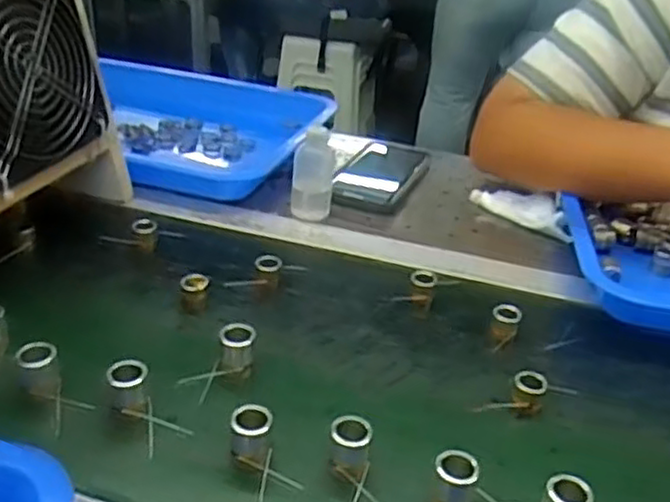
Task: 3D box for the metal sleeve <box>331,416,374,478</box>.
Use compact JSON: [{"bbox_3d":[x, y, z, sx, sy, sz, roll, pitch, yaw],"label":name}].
[{"bbox_3d":[0.008,0.113,0.405,0.022,0.034,0.024,7,32,3],"label":"metal sleeve"}]

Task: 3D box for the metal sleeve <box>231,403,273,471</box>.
[{"bbox_3d":[-0.048,0.105,0.404,0.021,0.028,0.022,5,32,-1],"label":"metal sleeve"}]

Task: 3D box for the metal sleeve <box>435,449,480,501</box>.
[{"bbox_3d":[0.064,0.129,0.388,0.022,0.036,0.020,4,32,-2],"label":"metal sleeve"}]

